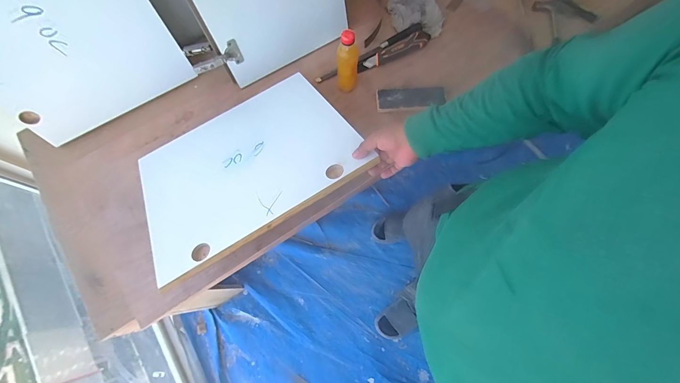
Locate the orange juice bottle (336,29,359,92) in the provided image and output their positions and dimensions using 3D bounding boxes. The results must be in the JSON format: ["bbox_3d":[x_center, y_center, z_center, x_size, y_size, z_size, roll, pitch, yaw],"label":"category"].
[{"bbox_3d":[0.019,-0.311,0.775,0.052,0.182,0.049,3,73,2],"label":"orange juice bottle"}]

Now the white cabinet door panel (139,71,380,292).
[{"bbox_3d":[-0.209,-0.068,0.690,0.458,0.017,0.368,-31,55,-6],"label":"white cabinet door panel"}]

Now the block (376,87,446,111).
[{"bbox_3d":[0.185,-0.241,0.828,0.172,0.018,0.059,-1,74,1],"label":"block"}]

